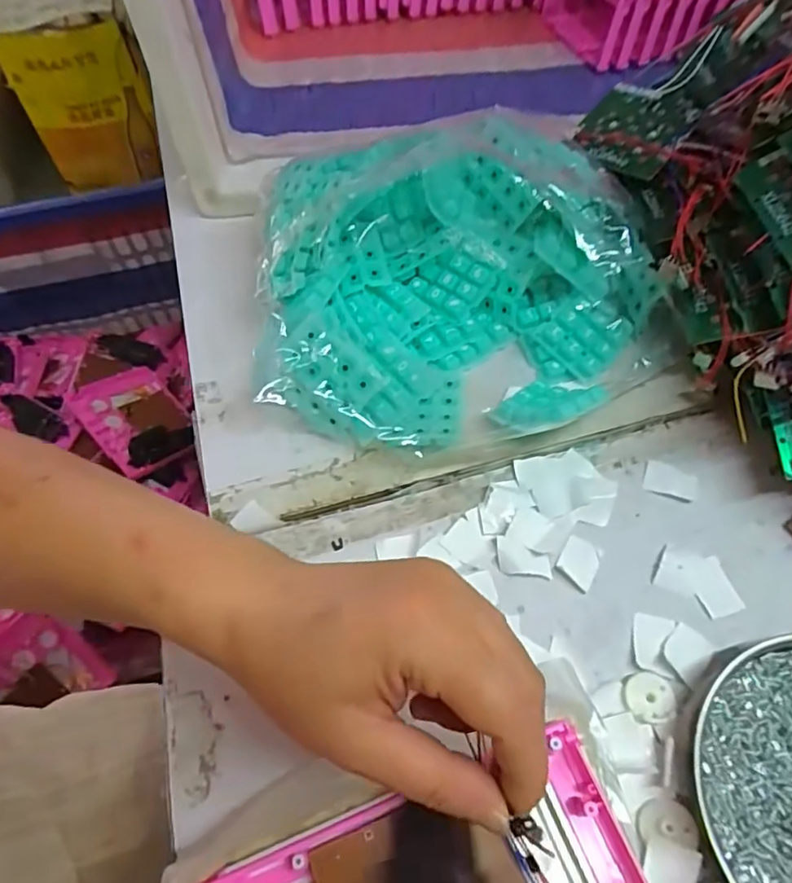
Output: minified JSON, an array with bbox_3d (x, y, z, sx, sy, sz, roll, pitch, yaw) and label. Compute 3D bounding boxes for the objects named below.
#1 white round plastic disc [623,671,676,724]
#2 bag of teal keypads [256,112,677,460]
[{"bbox_3d":[0.122,0.123,0.286,0.023,0.004,0.023,-1,58,2],"label":"white round plastic disc"},{"bbox_3d":[0.041,-0.100,0.382,0.252,0.099,0.200,-8,58,-3],"label":"bag of teal keypads"}]

